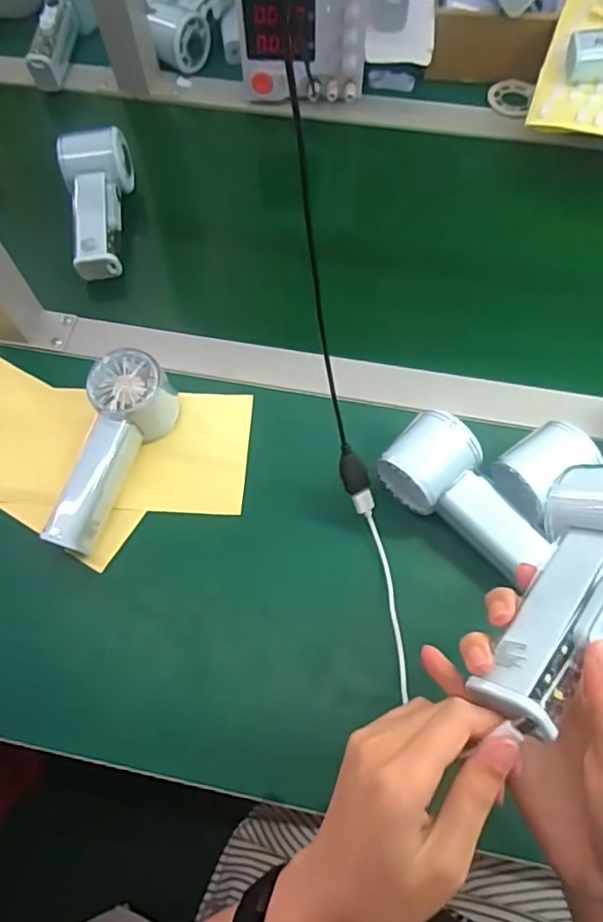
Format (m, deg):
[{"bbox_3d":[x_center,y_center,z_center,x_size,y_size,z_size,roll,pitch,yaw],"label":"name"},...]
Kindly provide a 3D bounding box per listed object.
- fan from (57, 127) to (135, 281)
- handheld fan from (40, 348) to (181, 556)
[{"bbox_3d":[-0.196,-0.240,0.560,0.057,0.047,0.146,-3,77,0],"label":"fan"},{"bbox_3d":[-0.143,-0.006,0.446,0.049,0.053,0.149,17,79,9],"label":"handheld fan"}]

